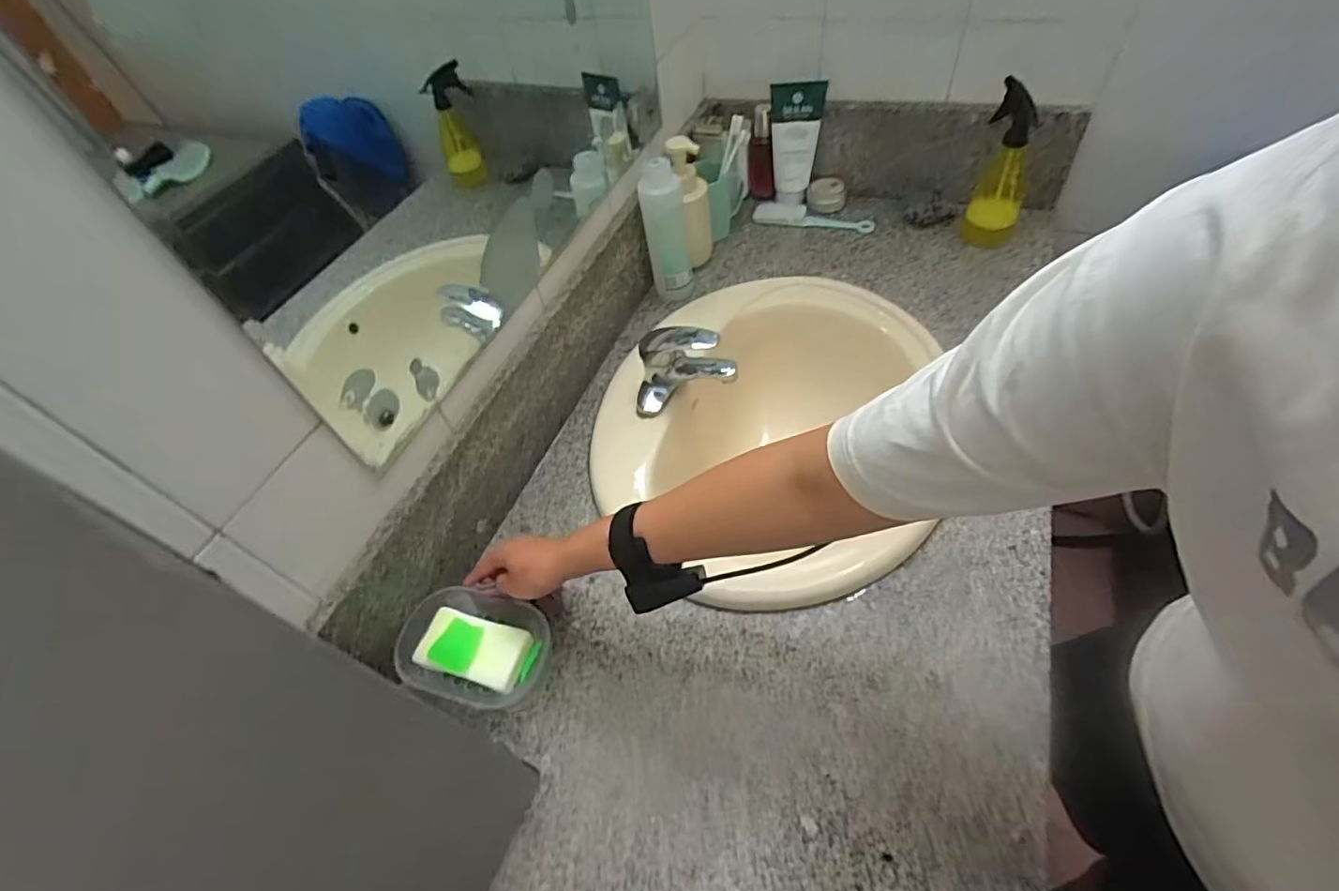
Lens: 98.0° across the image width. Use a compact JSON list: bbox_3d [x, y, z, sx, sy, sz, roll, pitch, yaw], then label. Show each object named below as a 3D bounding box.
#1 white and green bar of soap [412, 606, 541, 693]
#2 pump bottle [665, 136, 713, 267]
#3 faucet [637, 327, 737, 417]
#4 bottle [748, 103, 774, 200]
[{"bbox_3d":[-0.186,0.196,0.565,0.114,0.017,0.056,12,55,14],"label":"white and green bar of soap"},{"bbox_3d":[0.035,-0.363,0.887,0.060,0.200,0.077,-4,51,4],"label":"pump bottle"},{"bbox_3d":[0.017,-0.094,0.758,0.125,0.113,0.071,-11,51,-1],"label":"faucet"},{"bbox_3d":[0.158,-0.493,0.989,0.044,0.151,0.043,4,52,11],"label":"bottle"}]

